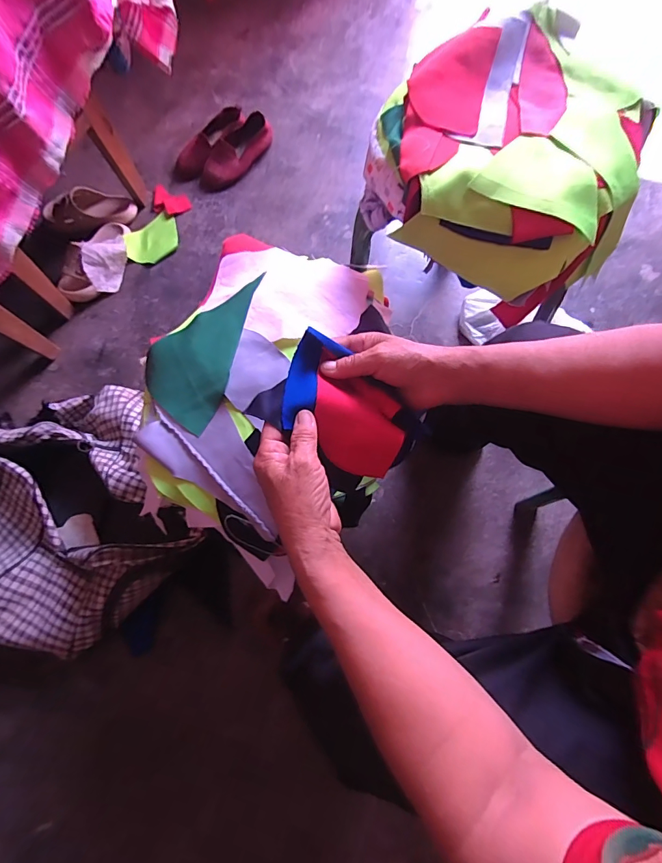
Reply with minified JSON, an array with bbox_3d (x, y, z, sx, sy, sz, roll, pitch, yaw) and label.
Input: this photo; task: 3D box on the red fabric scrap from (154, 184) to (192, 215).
[{"bbox_3d":[-0.381,-0.551,0.994,0.097,0.014,0.066,15,73,7],"label":"red fabric scrap"}]

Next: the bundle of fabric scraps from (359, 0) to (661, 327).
[{"bbox_3d":[0.202,-0.314,0.478,0.305,0.107,0.303,31,76,12],"label":"bundle of fabric scraps"}]

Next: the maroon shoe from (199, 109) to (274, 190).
[{"bbox_3d":[-0.233,-0.677,1.008,0.082,0.062,0.211,36,77,13],"label":"maroon shoe"}]

